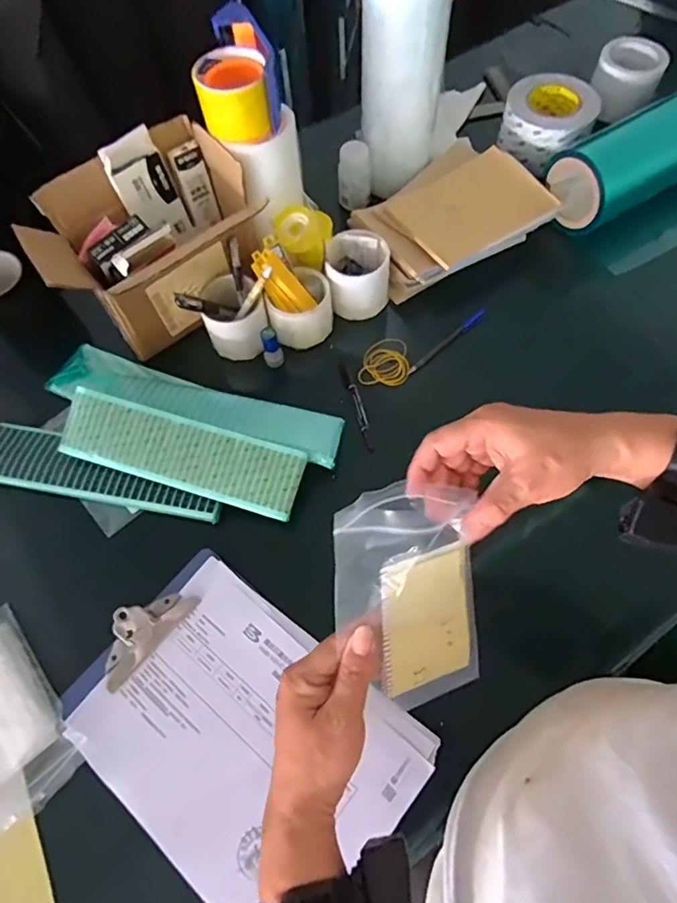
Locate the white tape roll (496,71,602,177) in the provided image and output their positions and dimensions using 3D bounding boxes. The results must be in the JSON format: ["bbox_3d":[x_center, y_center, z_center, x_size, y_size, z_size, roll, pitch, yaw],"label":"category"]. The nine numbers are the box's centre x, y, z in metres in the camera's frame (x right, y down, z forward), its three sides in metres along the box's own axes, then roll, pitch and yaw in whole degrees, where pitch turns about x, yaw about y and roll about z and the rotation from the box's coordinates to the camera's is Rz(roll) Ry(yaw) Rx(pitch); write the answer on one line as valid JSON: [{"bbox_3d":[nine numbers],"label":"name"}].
[{"bbox_3d":[0.329,-0.523,0.839,0.135,0.081,0.134,-1,64,2],"label":"white tape roll"}]

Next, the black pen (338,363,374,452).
[{"bbox_3d":[0.024,-0.060,0.680,0.014,0.011,0.132,-17,65,-5],"label":"black pen"}]

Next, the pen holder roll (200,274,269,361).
[{"bbox_3d":[-0.137,-0.180,0.710,0.079,0.066,0.088,-10,64,-2],"label":"pen holder roll"}]

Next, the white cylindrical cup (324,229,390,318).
[{"bbox_3d":[0.027,-0.241,0.721,0.085,0.073,0.088,-1,64,2],"label":"white cylindrical cup"}]

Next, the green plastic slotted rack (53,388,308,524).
[{"bbox_3d":[-0.184,-0.001,0.613,0.288,0.010,0.080,16,81,7],"label":"green plastic slotted rack"}]

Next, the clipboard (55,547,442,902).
[{"bbox_3d":[-0.098,0.270,0.509,0.320,0.024,0.225,36,71,15],"label":"clipboard"}]

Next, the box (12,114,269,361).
[{"bbox_3d":[-0.234,-0.254,0.672,0.251,0.174,0.159,-36,68,-14],"label":"box"}]

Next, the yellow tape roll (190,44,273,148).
[{"bbox_3d":[-0.120,-0.403,0.599,0.076,0.058,0.084,-13,64,-4],"label":"yellow tape roll"}]

